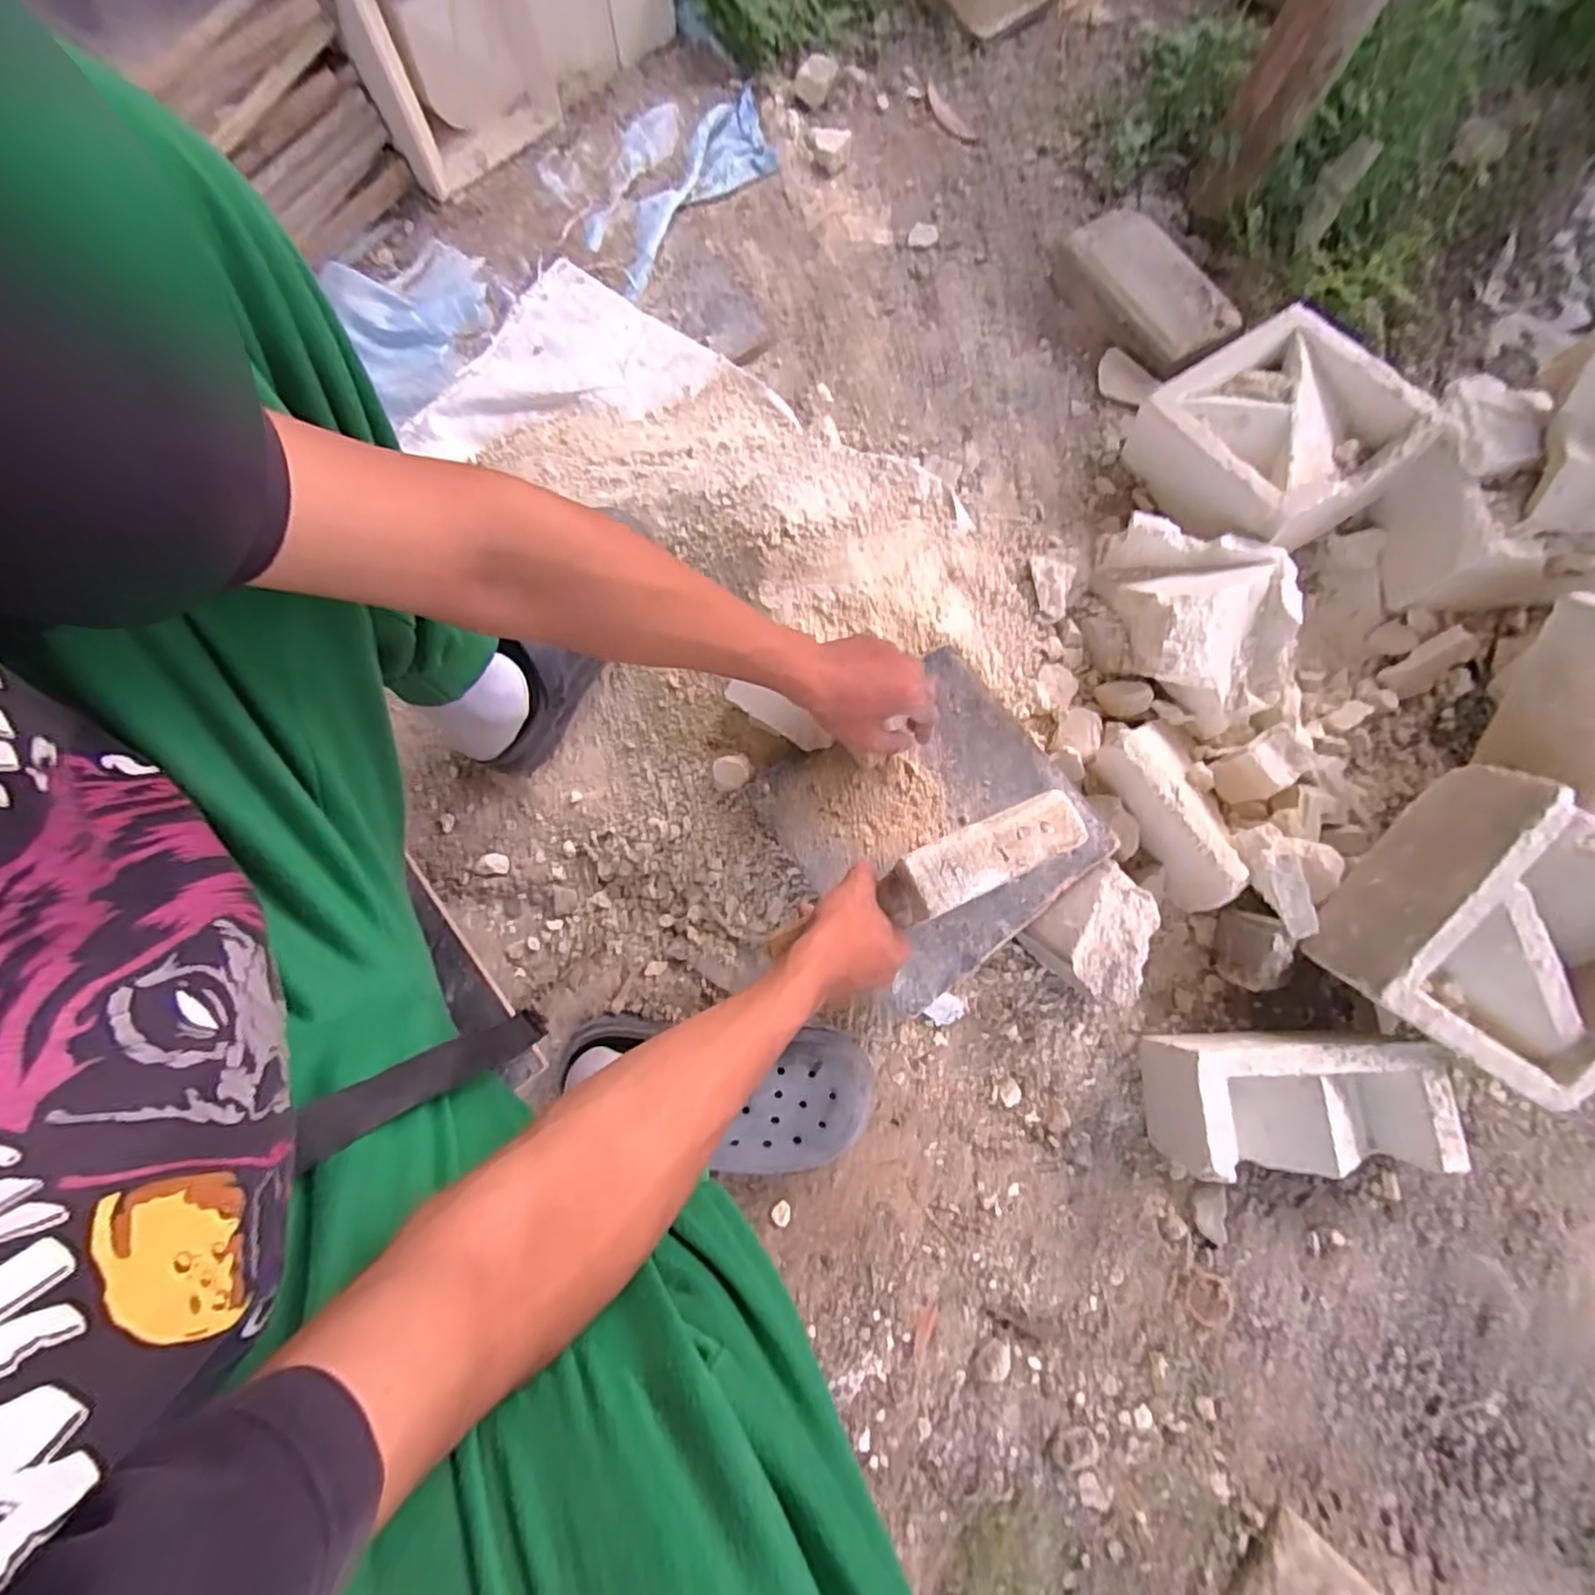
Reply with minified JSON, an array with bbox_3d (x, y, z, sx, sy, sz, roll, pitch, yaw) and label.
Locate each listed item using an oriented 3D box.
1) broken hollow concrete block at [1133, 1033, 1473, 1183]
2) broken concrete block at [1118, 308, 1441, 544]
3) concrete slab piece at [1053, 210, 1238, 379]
[{"bbox_3d":[0.412,0.259,0.587,0.212,0.106,0.105,-2,77,0],"label":"broken hollow concrete block"},{"bbox_3d":[0.491,-0.371,0.723,0.216,0.117,0.209,-30,78,-6],"label":"broken concrete block"},{"bbox_3d":[0.408,-0.592,0.806,0.108,0.058,0.219,-34,79,-7],"label":"concrete slab piece"}]

